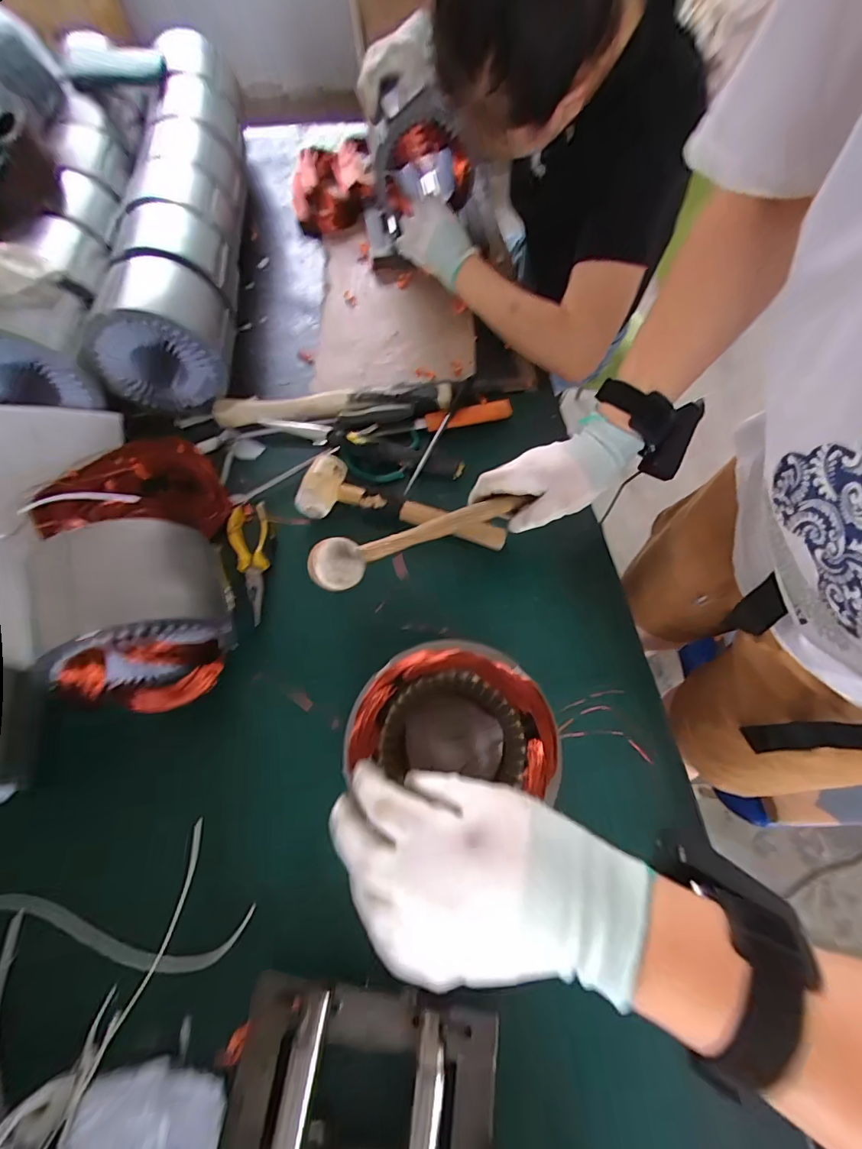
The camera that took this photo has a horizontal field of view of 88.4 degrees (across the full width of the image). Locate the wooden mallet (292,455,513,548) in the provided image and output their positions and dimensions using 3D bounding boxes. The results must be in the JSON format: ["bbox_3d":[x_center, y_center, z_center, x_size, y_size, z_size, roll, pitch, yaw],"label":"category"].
[{"bbox_3d":[-0.039,-0.093,0.550,0.242,0.045,0.081,12,68,4],"label":"wooden mallet"}]

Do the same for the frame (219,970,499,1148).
[{"bbox_3d":[-0.051,0.401,0.336,0.198,0.048,0.138,5,67,1],"label":"frame"}]

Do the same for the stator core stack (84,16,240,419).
[{"bbox_3d":[-0.389,-0.529,0.689,0.155,0.135,0.581,-5,68,-3],"label":"stator core stack"}]

